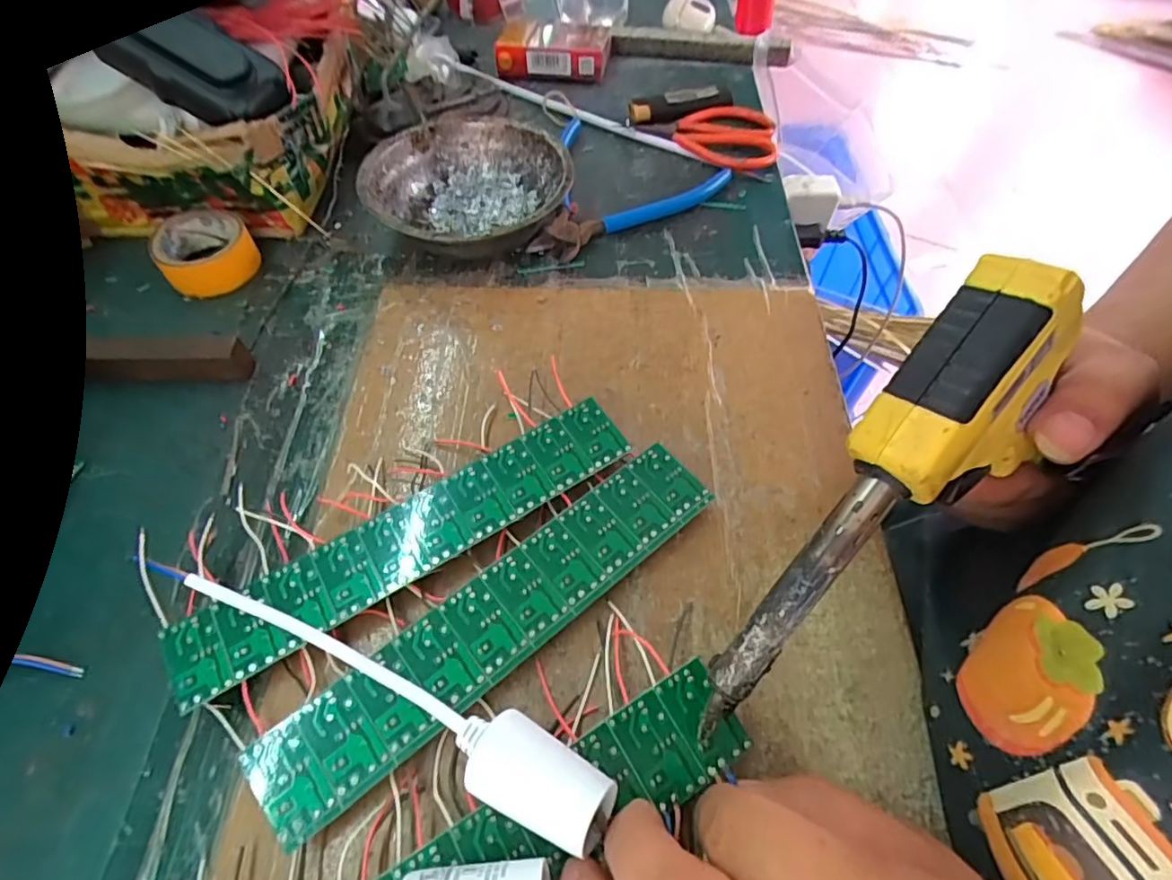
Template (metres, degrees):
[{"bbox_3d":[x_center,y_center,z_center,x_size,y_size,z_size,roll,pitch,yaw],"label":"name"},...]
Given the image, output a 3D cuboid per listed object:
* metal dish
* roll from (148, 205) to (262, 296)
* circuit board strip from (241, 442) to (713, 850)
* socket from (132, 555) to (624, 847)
[{"bbox_3d":[-0.072,-0.152,0.372,0.120,0.041,0.121,0,56,0],"label":"metal dish"},{"bbox_3d":[-0.232,-0.115,0.362,0.054,0.023,0.058,0,56,0],"label":"roll"},{"bbox_3d":[-0.031,0.072,0.242,0.199,0.015,0.039,-35,63,-21],"label":"circuit board strip"},{"bbox_3d":[-0.083,0.088,0.219,0.197,0.032,0.027,18,58,21],"label":"socket"}]

